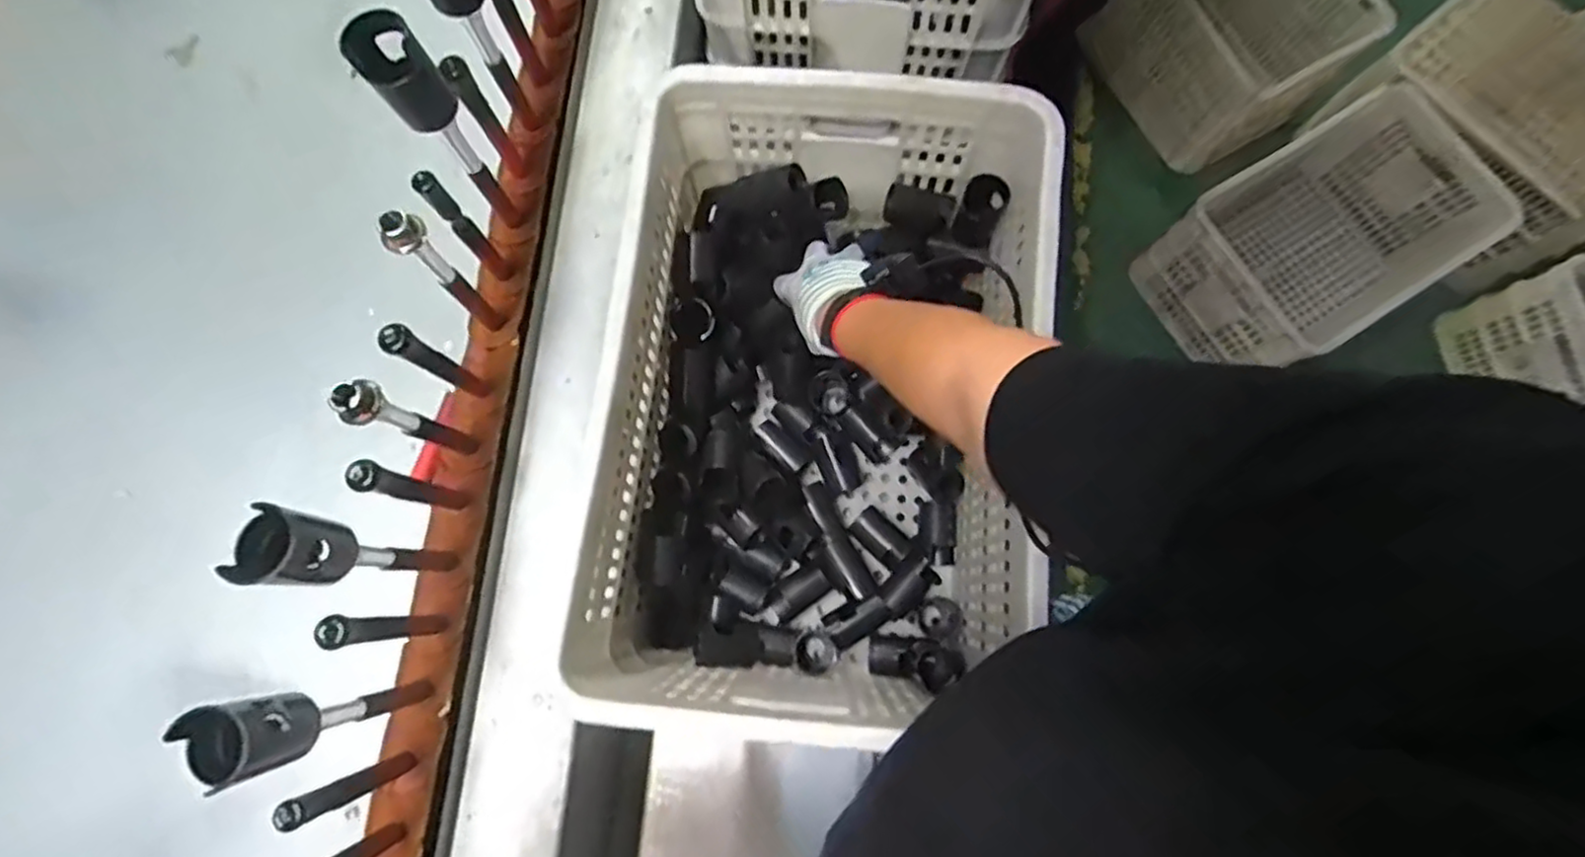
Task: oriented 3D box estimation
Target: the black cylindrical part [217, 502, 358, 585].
[{"bbox_3d":[-0.283,0.067,0.401,0.036,0.053,0.040,6,78,1],"label":"black cylindrical part"}]

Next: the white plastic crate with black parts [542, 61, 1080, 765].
[{"bbox_3d":[0.023,-0.019,0.671,0.340,0.279,0.524,5,78,1],"label":"white plastic crate with black parts"}]

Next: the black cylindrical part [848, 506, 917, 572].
[{"bbox_3d":[0.097,0.118,0.767,0.040,0.032,0.066,-43,81,-8],"label":"black cylindrical part"}]

